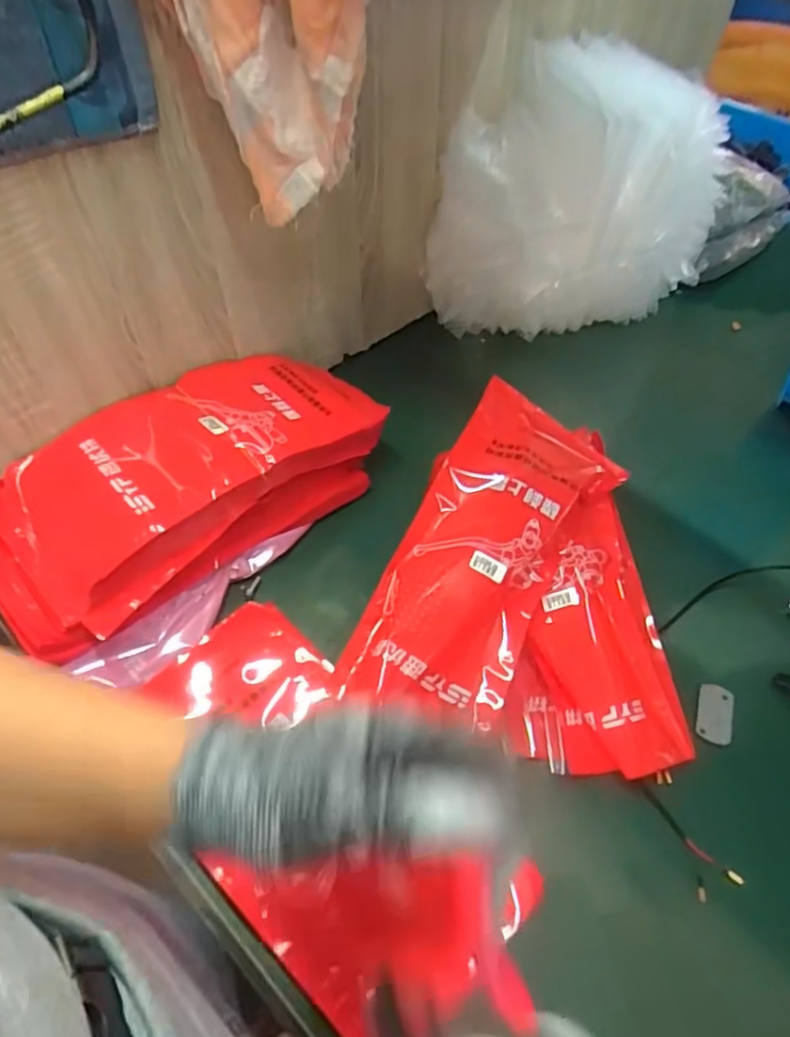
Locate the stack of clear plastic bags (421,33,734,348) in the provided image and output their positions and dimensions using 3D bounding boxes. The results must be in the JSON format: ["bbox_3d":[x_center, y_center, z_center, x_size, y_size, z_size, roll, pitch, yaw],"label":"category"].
[{"bbox_3d":[0.223,-0.364,0.786,0.347,0.288,0.142,7,54,3],"label":"stack of clear plastic bags"}]

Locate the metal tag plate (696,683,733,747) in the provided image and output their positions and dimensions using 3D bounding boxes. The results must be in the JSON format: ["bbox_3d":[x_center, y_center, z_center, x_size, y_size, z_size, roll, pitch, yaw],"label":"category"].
[{"bbox_3d":[0.274,0.168,0.569,0.028,0.004,0.051,12,53,19],"label":"metal tag plate"}]

